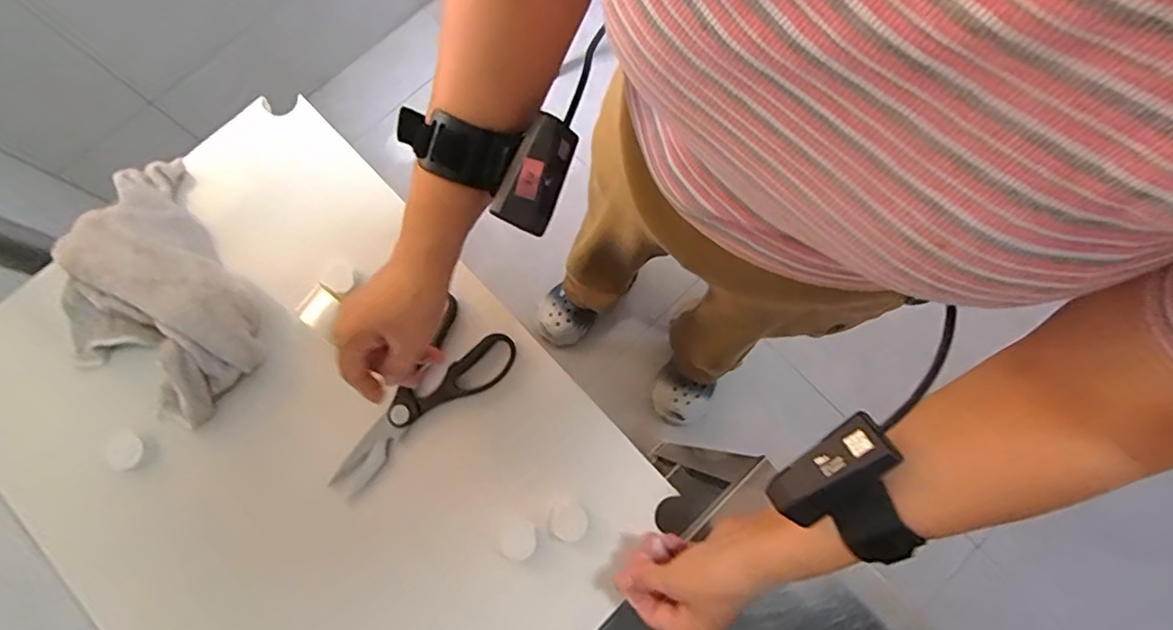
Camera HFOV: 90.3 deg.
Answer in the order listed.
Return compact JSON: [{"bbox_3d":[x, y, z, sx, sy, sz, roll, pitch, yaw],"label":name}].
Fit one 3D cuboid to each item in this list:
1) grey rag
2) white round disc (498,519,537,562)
[{"bbox_3d":[-0.373,-0.020,0.498,0.219,0.054,0.168,43,81,7],"label":"grey rag"},{"bbox_3d":[-0.056,0.182,0.472,0.030,0.004,0.030,-2,79,-1],"label":"white round disc"}]

